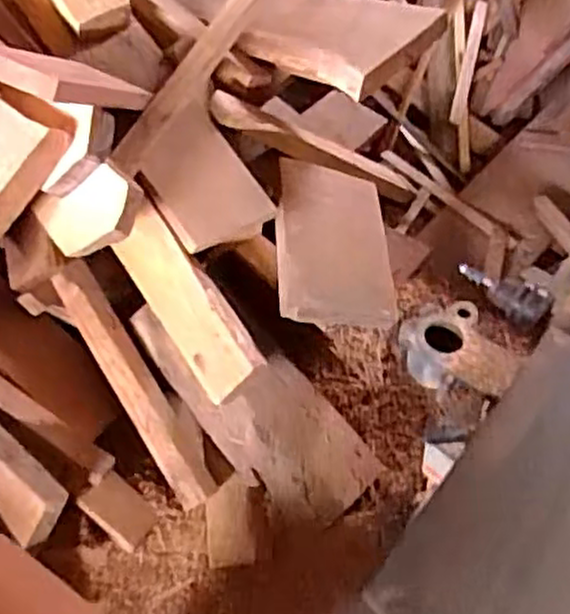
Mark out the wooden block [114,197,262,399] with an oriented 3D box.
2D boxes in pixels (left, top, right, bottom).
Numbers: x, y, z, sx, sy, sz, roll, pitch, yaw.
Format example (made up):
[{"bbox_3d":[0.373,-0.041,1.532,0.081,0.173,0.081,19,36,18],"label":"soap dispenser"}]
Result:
[{"bbox_3d":[-0.174,-0.011,1.280,0.113,0.053,0.359,-38,78,7],"label":"wooden block"}]

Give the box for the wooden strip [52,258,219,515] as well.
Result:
[{"bbox_3d":[-0.270,0.136,1.318,0.075,0.047,0.476,-29,86,-23],"label":"wooden strip"}]

